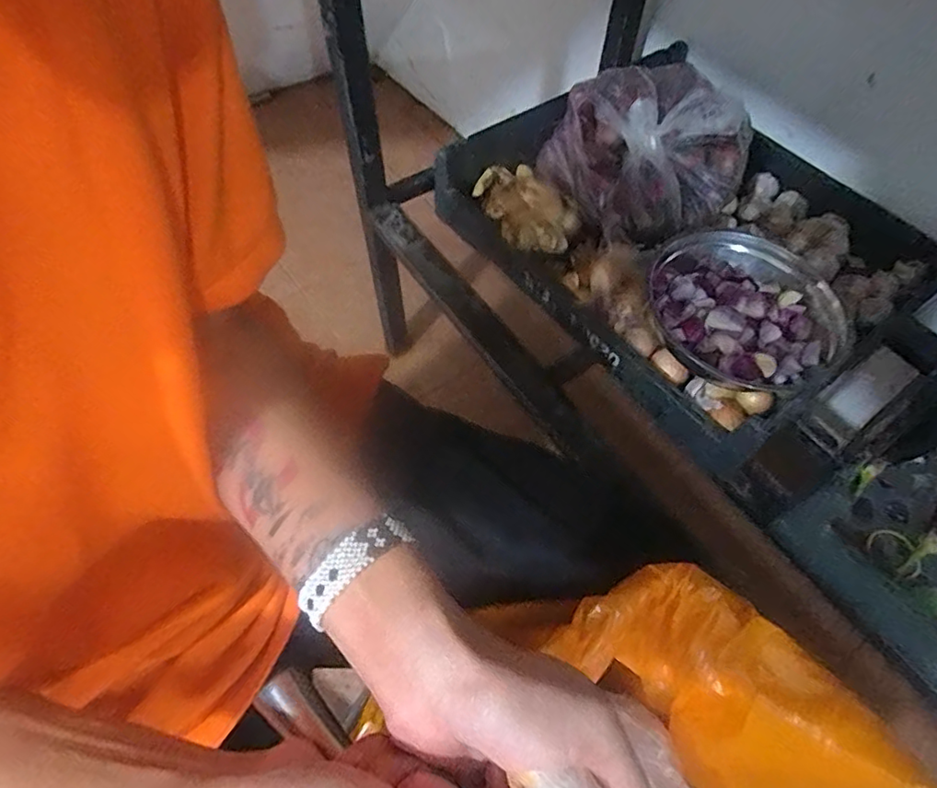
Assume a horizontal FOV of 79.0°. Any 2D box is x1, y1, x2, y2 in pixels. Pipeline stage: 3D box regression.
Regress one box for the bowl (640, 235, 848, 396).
[{"bbox_3d":[0.315,-0.097,0.665,0.199,0.059,0.217,0,58,0],"label":"bowl"}]

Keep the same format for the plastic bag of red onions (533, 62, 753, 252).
[{"bbox_3d":[0.243,-0.344,0.782,0.211,0.142,0.252,-18,60,-11],"label":"plastic bag of red onions"}]

